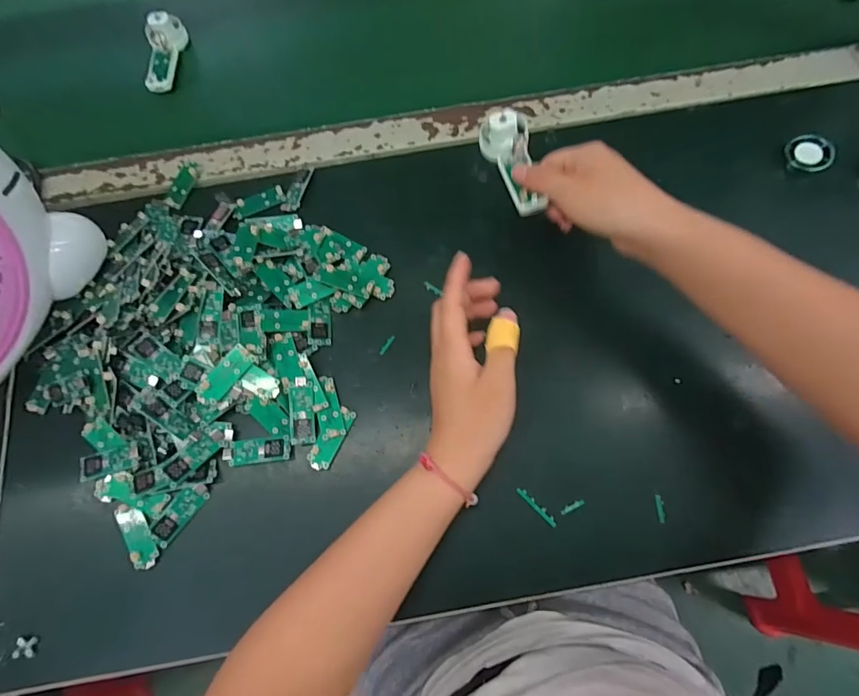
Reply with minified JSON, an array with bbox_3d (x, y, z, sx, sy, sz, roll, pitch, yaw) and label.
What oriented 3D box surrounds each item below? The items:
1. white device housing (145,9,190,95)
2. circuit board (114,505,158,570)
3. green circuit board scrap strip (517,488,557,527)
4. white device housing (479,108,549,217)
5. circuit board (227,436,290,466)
[{"bbox_3d":[-0.283,-0.311,0.474,0.028,0.030,0.087,3,74,3],"label":"white device housing"},{"bbox_3d":[-0.220,0.140,0.342,0.021,0.006,0.051,-34,76,-8],"label":"circuit board"},{"bbox_3d":[0.082,0.120,0.342,0.006,0.004,0.037,-43,77,-10],"label":"green circuit board scrap strip"},{"bbox_3d":[0.068,-0.144,0.358,0.037,0.025,0.086,-13,79,-2],"label":"white device housing"},{"bbox_3d":[-0.133,0.081,0.355,0.046,0.004,0.019,-5,74,0],"label":"circuit board"}]

